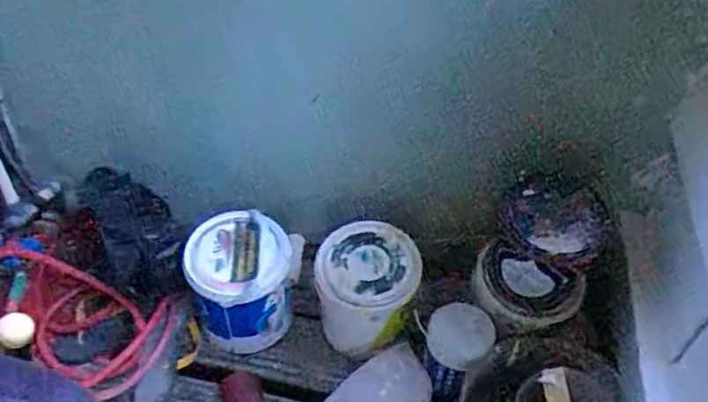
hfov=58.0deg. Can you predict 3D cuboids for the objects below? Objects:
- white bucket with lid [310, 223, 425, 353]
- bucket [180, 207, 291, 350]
[{"bbox_3d":[0.021,0.153,1.172,0.177,0.180,0.162,-1,44,-5],"label":"white bucket with lid"},{"bbox_3d":[-0.209,0.146,1.176,0.176,0.208,0.152,-8,45,-12],"label":"bucket"}]

